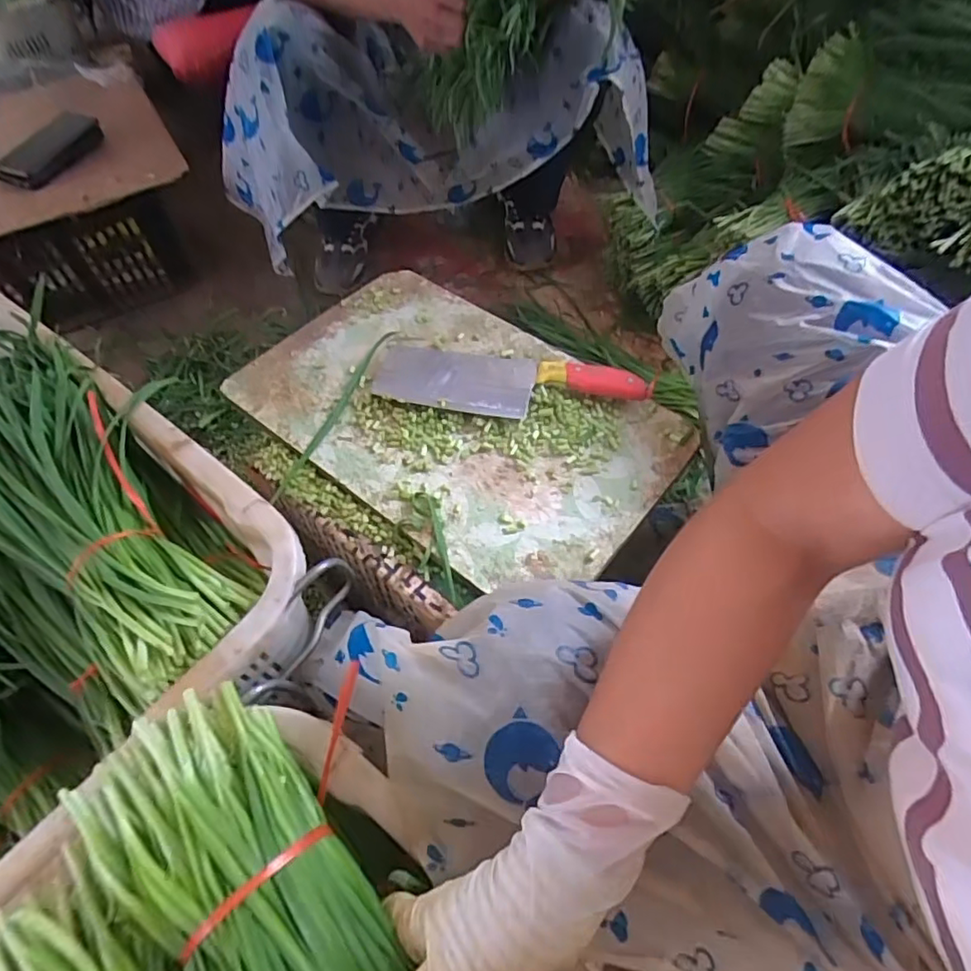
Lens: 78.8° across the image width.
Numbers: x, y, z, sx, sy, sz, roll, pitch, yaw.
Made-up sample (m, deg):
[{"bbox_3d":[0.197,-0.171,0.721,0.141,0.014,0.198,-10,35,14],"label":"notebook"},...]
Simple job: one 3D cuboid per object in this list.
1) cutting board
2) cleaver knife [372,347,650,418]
[{"bbox_3d":[-0.032,-0.088,0.651,0.460,0.031,0.292,35,65,20],"label":"cutting board"},{"bbox_3d":[0.022,-0.115,0.653,0.295,0.029,0.092,8,59,6],"label":"cleaver knife"}]

